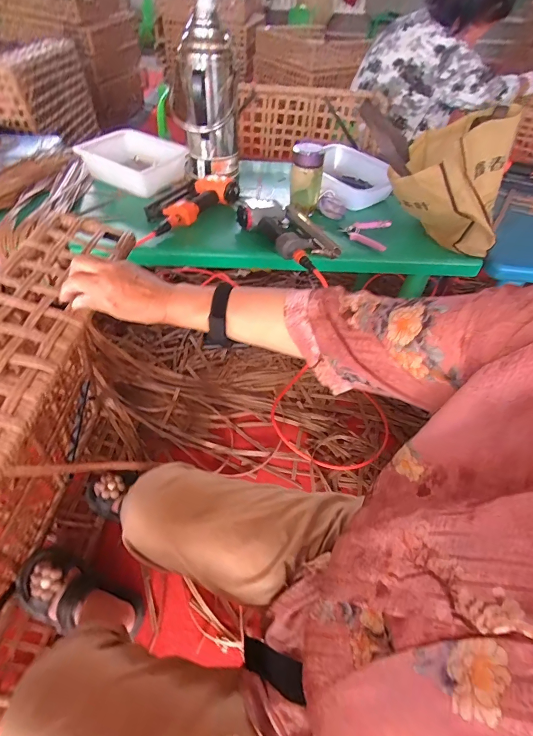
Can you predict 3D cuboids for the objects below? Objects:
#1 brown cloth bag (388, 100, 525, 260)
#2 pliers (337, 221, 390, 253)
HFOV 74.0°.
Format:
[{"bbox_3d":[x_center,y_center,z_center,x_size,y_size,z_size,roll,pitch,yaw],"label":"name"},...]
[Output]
[{"bbox_3d":[0.420,-0.419,0.808,0.299,0.245,0.162,-1,49,-4],"label":"brown cloth bag"},{"bbox_3d":[0.251,-0.352,0.899,0.122,0.017,0.153,15,50,9],"label":"pliers"}]

